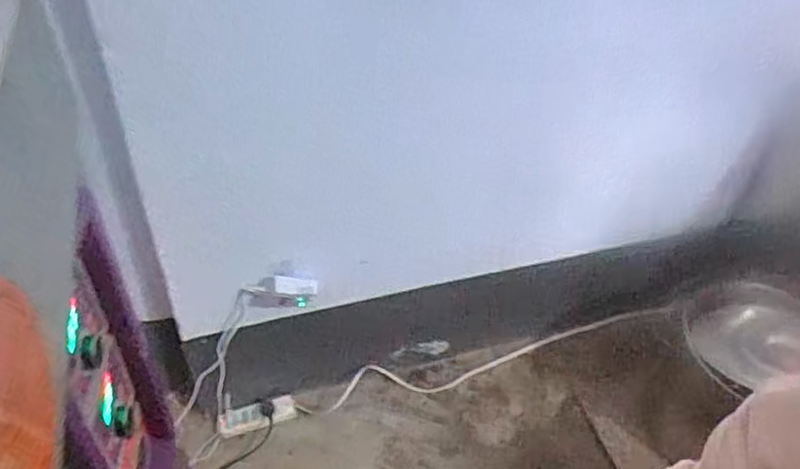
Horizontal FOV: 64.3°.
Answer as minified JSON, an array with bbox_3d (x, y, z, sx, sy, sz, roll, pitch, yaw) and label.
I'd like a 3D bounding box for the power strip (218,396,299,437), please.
[{"bbox_3d":[-0.346,0.441,1.556,0.192,0.028,0.063,-10,43,-29],"label":"power strip"}]

